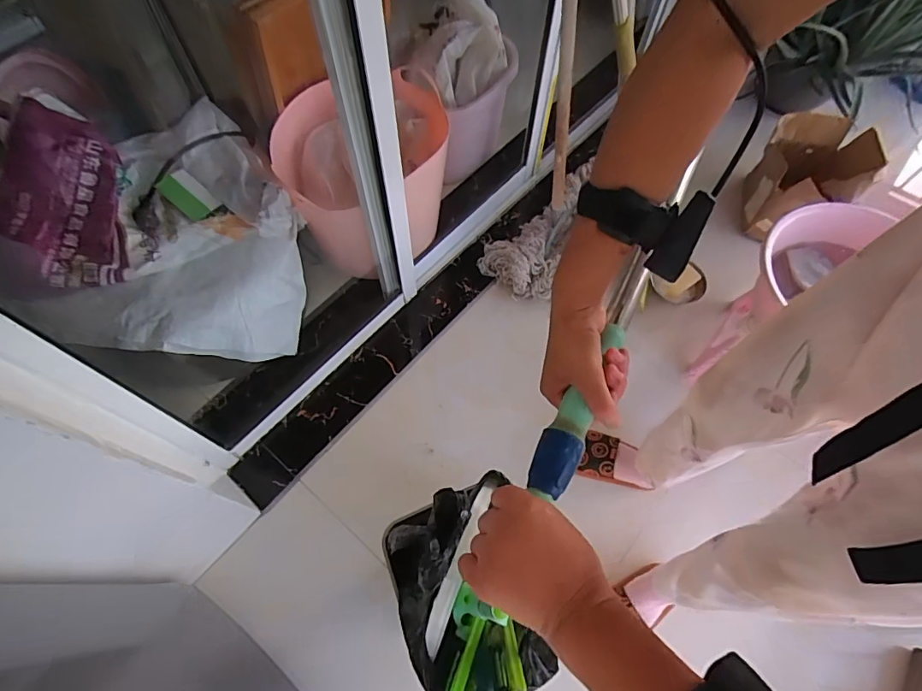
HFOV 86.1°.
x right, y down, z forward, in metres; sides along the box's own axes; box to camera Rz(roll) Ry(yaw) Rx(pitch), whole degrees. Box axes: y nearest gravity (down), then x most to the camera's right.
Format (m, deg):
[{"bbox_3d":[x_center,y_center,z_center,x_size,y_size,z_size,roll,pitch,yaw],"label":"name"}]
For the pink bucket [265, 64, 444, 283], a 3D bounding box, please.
[{"bbox_3d":[-0.215,-0.406,1.250,0.423,0.332,0.364,-13,65,-8],"label":"pink bucket"}]

